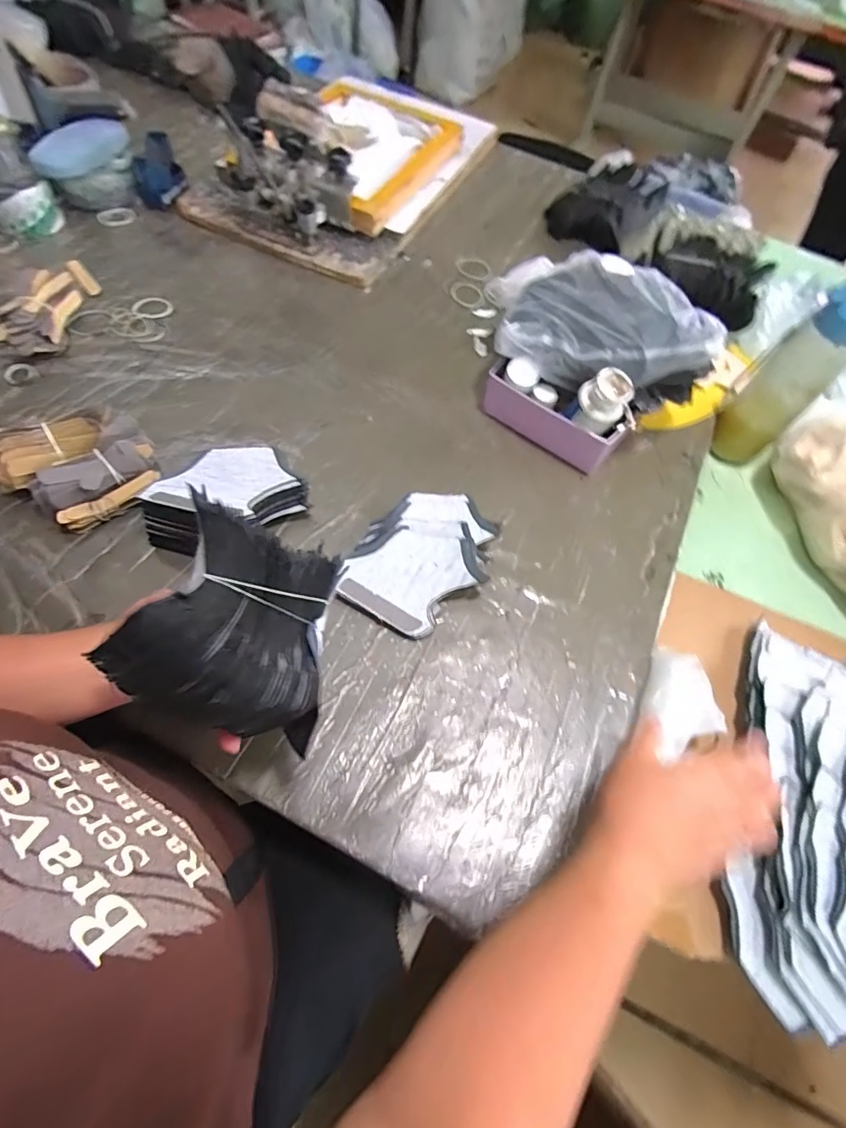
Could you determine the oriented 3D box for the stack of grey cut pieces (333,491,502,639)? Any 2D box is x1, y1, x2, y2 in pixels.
[{"bbox_3d":[-0.001,-0.008,0.513,0.121,0.029,0.160,28,64,10],"label":"stack of grey cut pieces"}]

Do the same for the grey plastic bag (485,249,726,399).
[{"bbox_3d":[0.192,-0.277,0.562,0.264,0.086,0.126,34,64,12],"label":"grey plastic bag"}]

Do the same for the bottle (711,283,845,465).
[{"bbox_3d":[0.442,-0.222,0.603,0.060,0.227,0.080,-40,71,-21],"label":"bottle"}]

